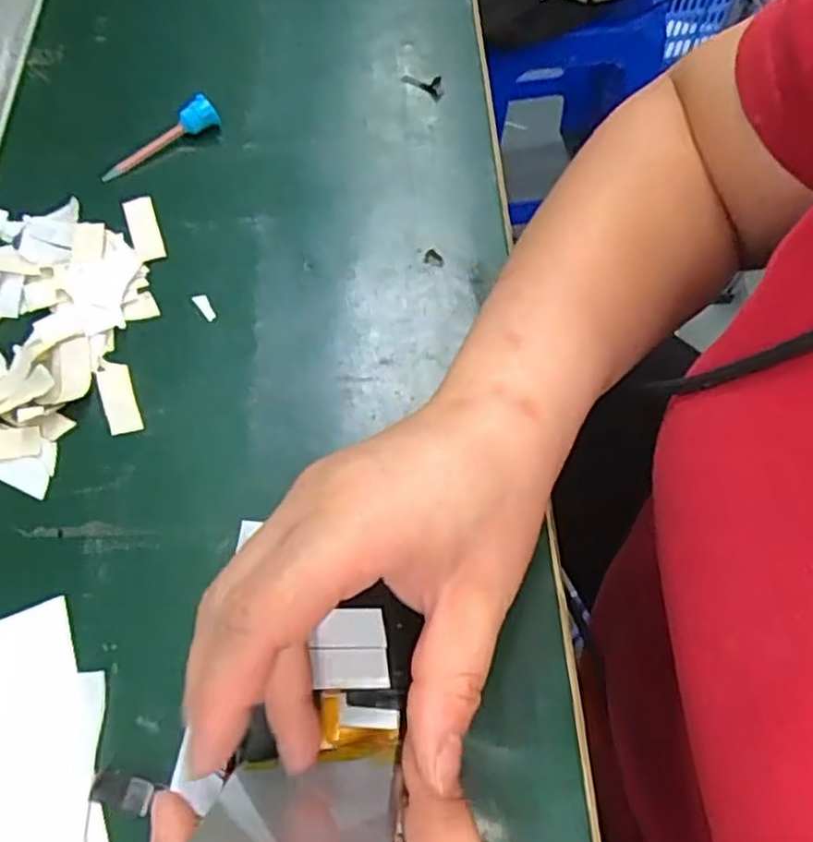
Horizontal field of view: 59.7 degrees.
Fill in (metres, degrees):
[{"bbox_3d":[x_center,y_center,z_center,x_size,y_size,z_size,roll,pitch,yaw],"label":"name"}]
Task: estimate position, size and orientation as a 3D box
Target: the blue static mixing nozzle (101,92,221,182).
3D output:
[{"bbox_3d":[-0.146,-0.167,0.414,0.075,0.016,0.016,-35,69,-17],"label":"blue static mixing nozzle"}]

